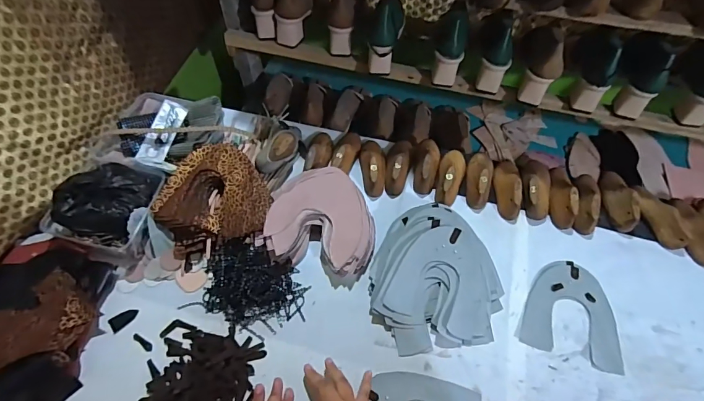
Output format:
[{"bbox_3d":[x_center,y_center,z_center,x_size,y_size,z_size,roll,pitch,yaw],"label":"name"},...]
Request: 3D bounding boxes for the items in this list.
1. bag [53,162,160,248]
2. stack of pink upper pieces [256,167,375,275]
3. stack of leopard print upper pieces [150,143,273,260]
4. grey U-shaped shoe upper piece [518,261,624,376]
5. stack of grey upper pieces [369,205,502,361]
[{"bbox_3d":[-0.423,-0.002,0.674,0.138,0.082,0.144,11,56,7],"label":"bag"},{"bbox_3d":[-0.050,0.034,0.705,0.189,0.071,0.177,13,56,7],"label":"stack of pink upper pieces"},{"bbox_3d":[-0.249,0.002,0.706,0.185,0.090,0.180,-18,58,-12],"label":"stack of leopard print upper pieces"},{"bbox_3d":[0.372,0.180,0.651,0.150,0.007,0.169,19,57,11],"label":"grey U-shaped shoe upper piece"},{"bbox_3d":[0.137,0.120,0.652,0.223,0.070,0.233,-7,56,-7],"label":"stack of grey upper pieces"}]

